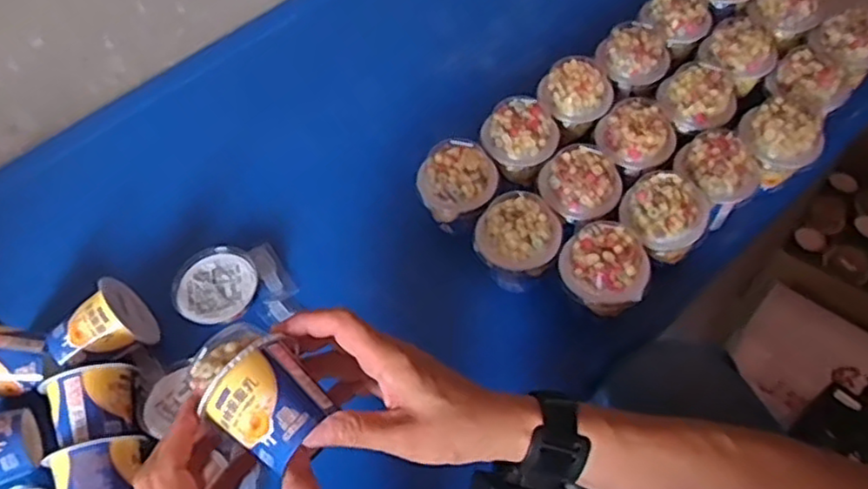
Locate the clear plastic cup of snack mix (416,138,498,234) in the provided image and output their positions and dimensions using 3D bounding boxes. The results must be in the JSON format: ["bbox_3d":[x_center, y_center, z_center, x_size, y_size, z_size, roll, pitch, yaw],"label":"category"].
[{"bbox_3d":[0.021,-0.042,0.592,0.065,0.076,0.062,-2,57,3],"label":"clear plastic cup of snack mix"}]

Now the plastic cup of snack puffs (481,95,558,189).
[{"bbox_3d":[0.079,-0.085,0.618,0.065,0.078,0.063,-2,57,3],"label":"plastic cup of snack puffs"}]

